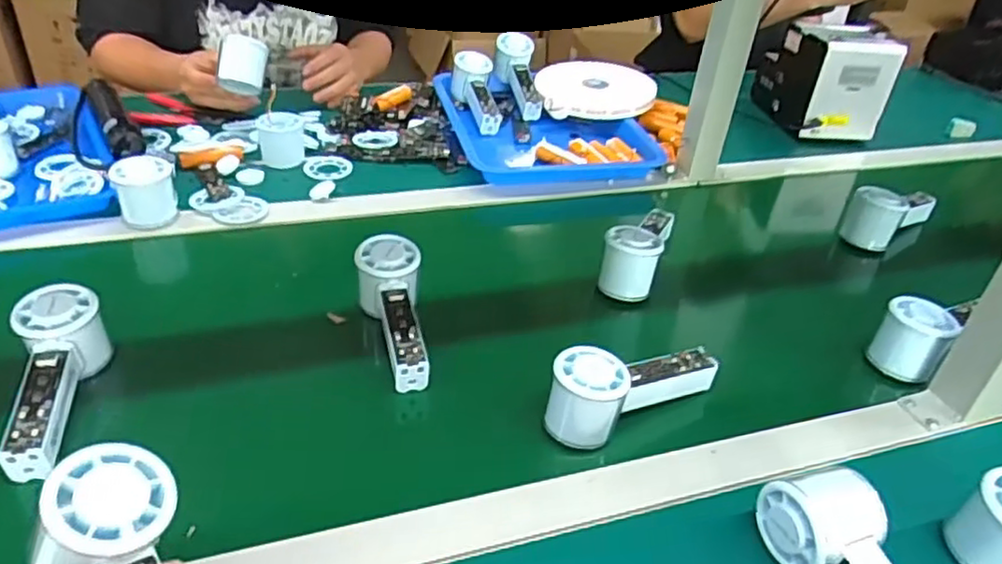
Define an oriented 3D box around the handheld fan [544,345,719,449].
[{"bbox_3d":[0.104,0.084,0.557,0.143,0.071,0.052,-14,40,-28],"label":"handheld fan"}]

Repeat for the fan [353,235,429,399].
[{"bbox_3d":[-0.091,0.029,0.606,0.058,0.048,0.155,-4,53,-17],"label":"fan"}]

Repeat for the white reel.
[{"bbox_3d":[0.140,-0.288,1.025,0.167,0.020,0.160,-9,47,-5],"label":"white reel"}]

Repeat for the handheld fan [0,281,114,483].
[{"bbox_3d":[-0.334,0.078,0.515,0.053,0.063,0.159,-2,50,-13],"label":"handheld fan"}]

